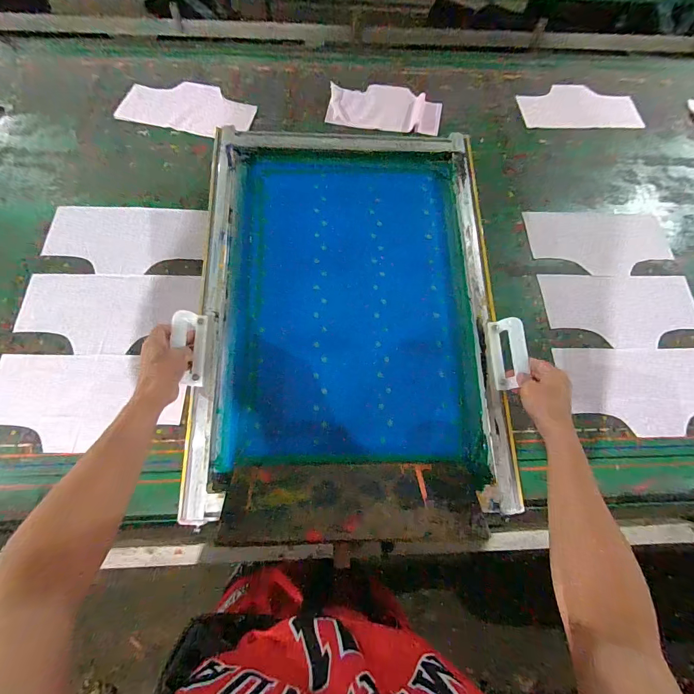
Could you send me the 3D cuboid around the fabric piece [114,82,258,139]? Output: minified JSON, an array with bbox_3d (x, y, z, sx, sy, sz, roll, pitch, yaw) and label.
[{"bbox_3d":[-0.393,-0.604,0.861,0.312,0.008,0.166,10,69,0],"label":"fabric piece"}]

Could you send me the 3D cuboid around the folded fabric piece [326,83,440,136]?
[{"bbox_3d":[0.098,-0.617,0.881,0.284,0.028,0.167,6,67,1],"label":"folded fabric piece"}]

